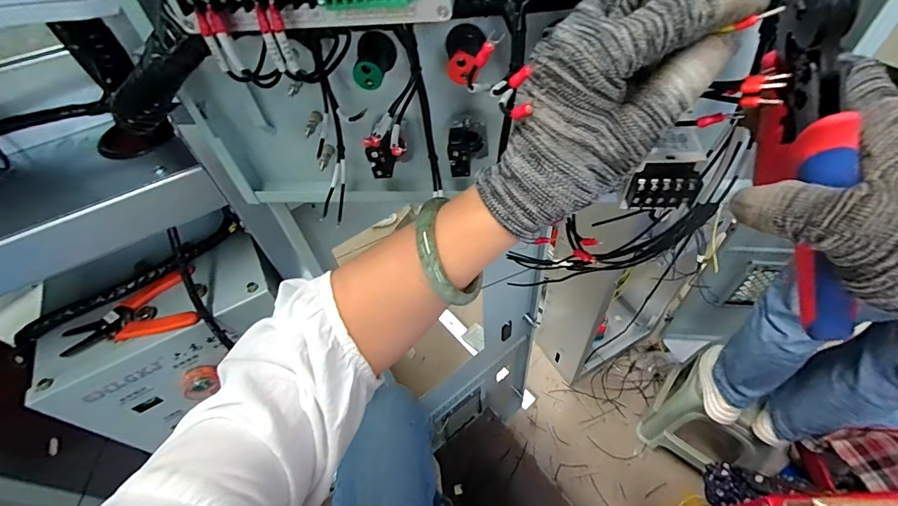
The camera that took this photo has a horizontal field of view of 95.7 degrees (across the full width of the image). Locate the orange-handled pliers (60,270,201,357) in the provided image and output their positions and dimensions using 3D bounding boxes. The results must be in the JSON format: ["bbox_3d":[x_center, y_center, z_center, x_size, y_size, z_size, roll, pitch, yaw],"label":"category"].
[{"bbox_3d":[-0.381,0.070,0.494,0.145,0.011,0.086,-18,52,-8],"label":"orange-handled pliers"}]

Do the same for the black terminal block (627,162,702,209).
[{"bbox_3d":[0.148,-0.046,0.281,0.043,0.031,0.013,4,52,9],"label":"black terminal block"}]

